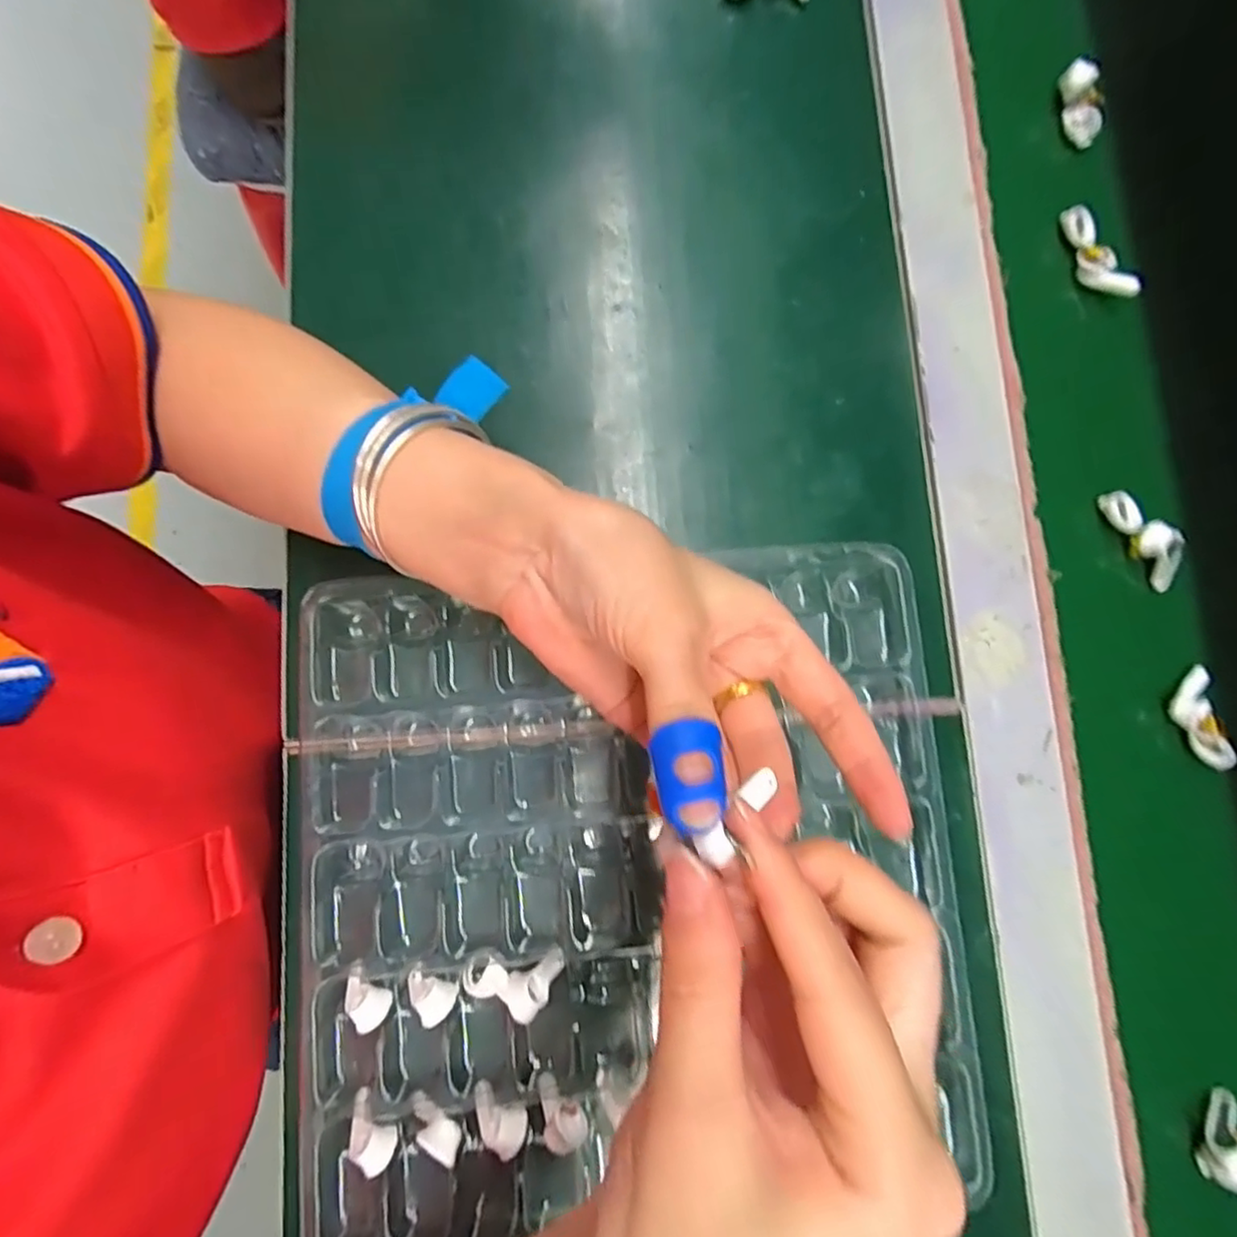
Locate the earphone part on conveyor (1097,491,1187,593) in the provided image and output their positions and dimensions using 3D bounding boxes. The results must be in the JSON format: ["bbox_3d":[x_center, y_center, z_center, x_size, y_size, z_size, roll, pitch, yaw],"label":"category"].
[{"bbox_3d":[0.249,-0.038,0.298,0.011,0.019,0.052,-29,84,-5],"label":"earphone part on conveyor"}]

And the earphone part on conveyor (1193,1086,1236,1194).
[{"bbox_3d":[0.257,0.220,0.265,0.018,0.022,0.032,8,82,-1],"label":"earphone part on conveyor"}]

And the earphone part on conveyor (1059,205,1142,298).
[{"bbox_3d":[0.242,-0.185,0.320,0.018,0.012,0.053,-14,83,-4],"label":"earphone part on conveyor"}]

